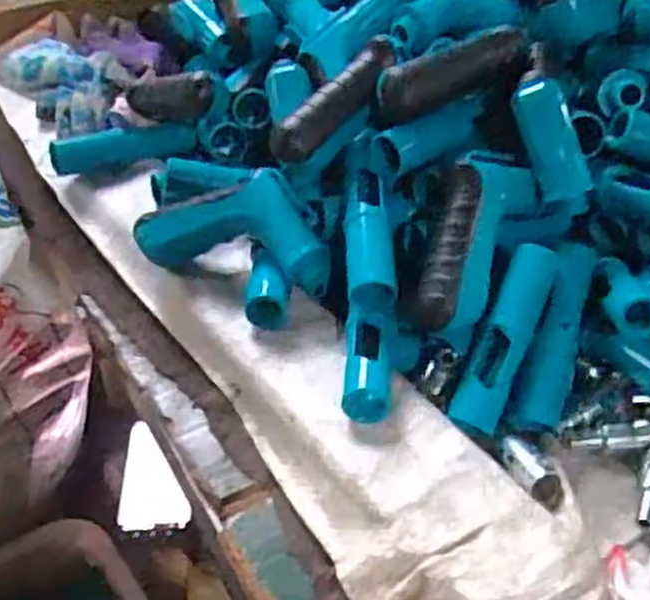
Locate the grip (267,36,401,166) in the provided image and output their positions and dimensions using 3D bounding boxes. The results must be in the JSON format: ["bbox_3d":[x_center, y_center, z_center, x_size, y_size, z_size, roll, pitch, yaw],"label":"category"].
[{"bbox_3d":[0.008,-0.133,0.530,0.024,0.021,0.113,33,71,33],"label":"grip"}]

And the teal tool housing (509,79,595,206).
[{"bbox_3d":[0.142,-0.100,0.503,0.027,0.076,0.024,-29,12,-30],"label":"teal tool housing"}]

